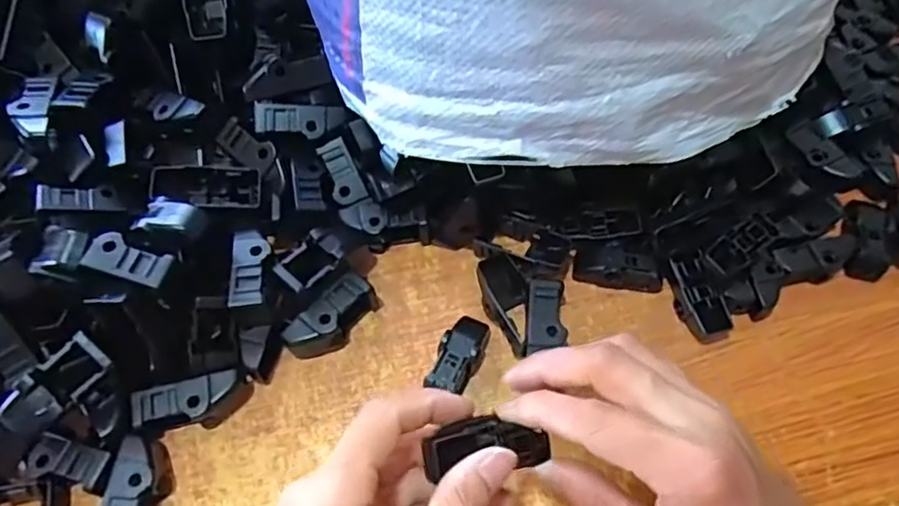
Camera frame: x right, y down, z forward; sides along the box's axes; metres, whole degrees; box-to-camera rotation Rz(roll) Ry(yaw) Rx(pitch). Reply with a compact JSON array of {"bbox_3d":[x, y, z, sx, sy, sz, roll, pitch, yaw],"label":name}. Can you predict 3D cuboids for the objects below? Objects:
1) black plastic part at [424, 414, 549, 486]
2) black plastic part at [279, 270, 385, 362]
[{"bbox_3d":[0.014,0.074,0.249,0.048,0.013,0.020,2,60,-21],"label":"black plastic part"},{"bbox_3d":[-0.058,0.034,0.328,0.019,0.023,0.050,41,69,19],"label":"black plastic part"}]

